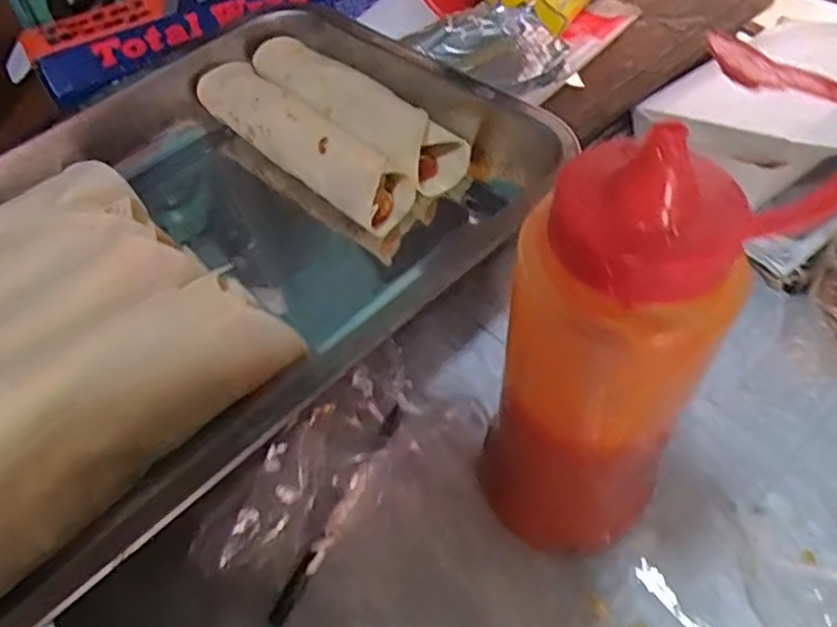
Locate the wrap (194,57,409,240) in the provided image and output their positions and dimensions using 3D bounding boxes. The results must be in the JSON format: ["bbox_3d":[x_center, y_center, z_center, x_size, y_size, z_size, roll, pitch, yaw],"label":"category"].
[{"bbox_3d":[-0.067,-0.099,0.376,0.149,0.038,0.036,36,62,29],"label":"wrap"}]

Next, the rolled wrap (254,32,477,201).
[{"bbox_3d":[-0.041,-0.119,0.386,0.154,0.036,0.047,36,62,29],"label":"rolled wrap"}]

